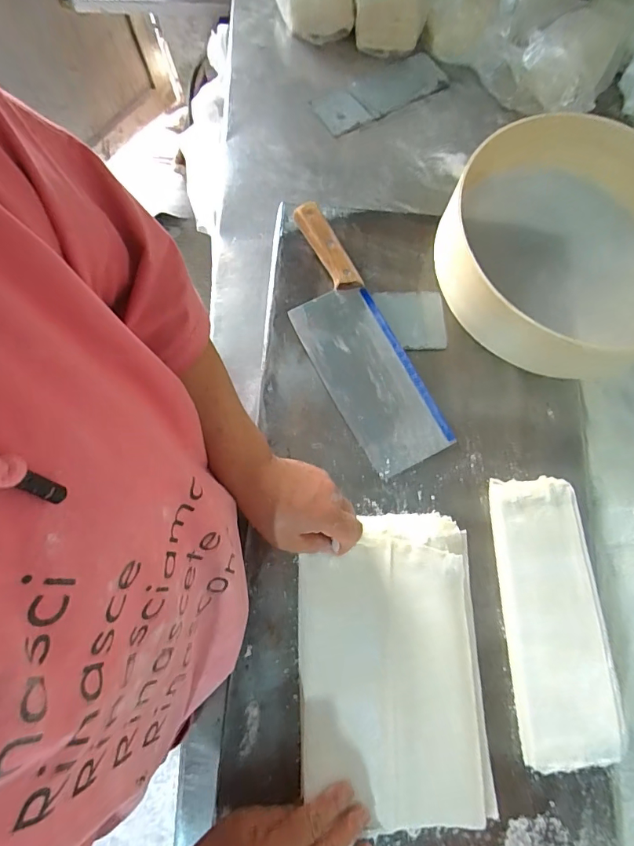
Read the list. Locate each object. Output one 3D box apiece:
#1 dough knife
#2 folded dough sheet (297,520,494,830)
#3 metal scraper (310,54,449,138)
[{"bbox_3d":[0.037,-0.098,0.494,0.094,0.035,0.314,-28,77,-8],"label":"dough knife"},{"bbox_3d":[0.068,0.223,0.411,0.165,0.015,0.260,-1,75,-1],"label":"folded dough sheet"},{"bbox_3d":[0.088,-0.473,0.626,0.192,0.005,0.079,-32,78,-9],"label":"metal scraper"}]

